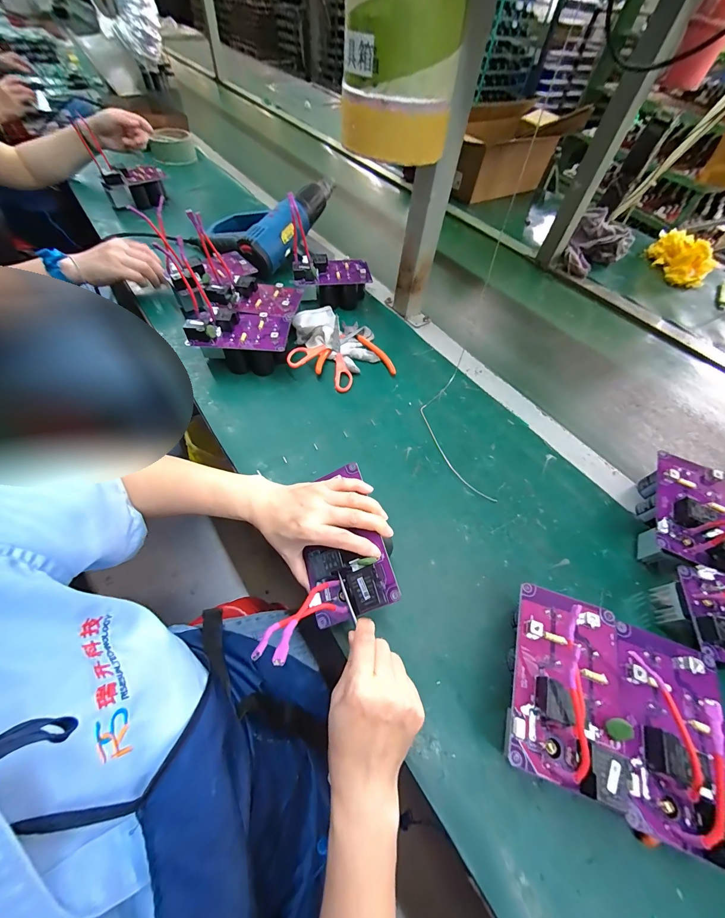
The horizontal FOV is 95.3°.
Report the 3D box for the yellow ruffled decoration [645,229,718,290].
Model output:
[{"bbox_3d":[0.793,-0.493,0.815,0.111,0.074,0.170,8,55,0],"label":"yellow ruffled decoration"}]

